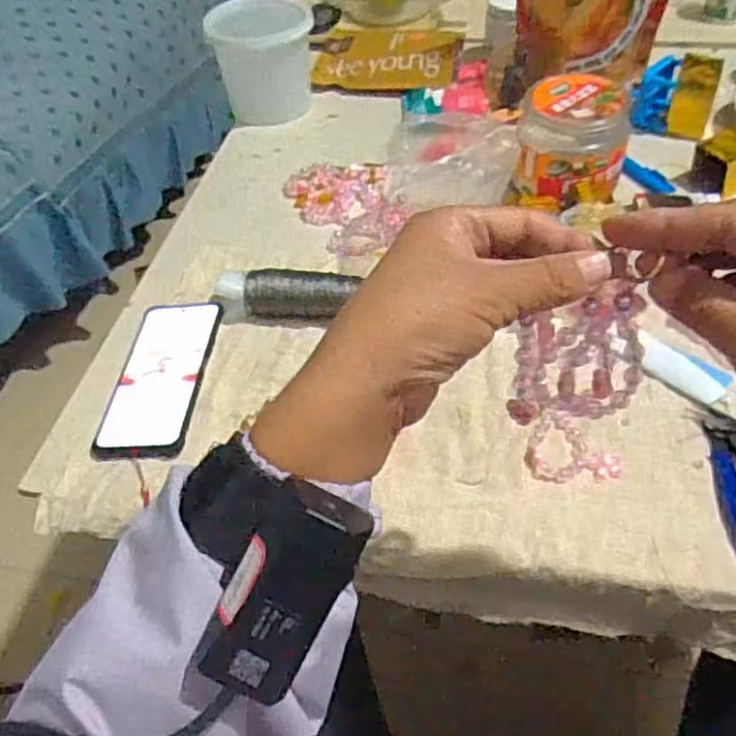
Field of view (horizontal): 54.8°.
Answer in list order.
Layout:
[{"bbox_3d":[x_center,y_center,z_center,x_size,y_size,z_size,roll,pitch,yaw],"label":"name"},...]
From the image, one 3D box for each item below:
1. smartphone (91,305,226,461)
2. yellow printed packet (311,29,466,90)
[{"bbox_3d":[-0.174,0.002,0.600,0.077,0.014,0.156,0,48,5],"label":"smartphone"},{"bbox_3d":[0.021,-0.404,0.927,0.200,0.061,0.092,11,50,15],"label":"yellow printed packet"}]

